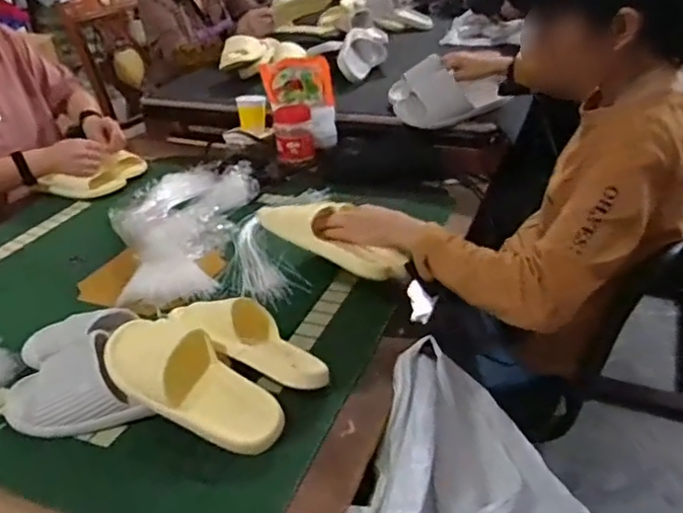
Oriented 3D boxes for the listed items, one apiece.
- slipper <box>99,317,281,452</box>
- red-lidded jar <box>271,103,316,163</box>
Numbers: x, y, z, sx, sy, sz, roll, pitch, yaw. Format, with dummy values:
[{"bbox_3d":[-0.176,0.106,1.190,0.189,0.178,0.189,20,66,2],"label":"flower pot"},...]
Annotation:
[{"bbox_3d":[-0.183,0.146,0.743,0.257,0.060,0.103,30,42,15],"label":"slipper"},{"bbox_3d":[-0.118,-0.301,1.488,0.091,0.123,0.096,-8,32,-7],"label":"red-lidded jar"}]

